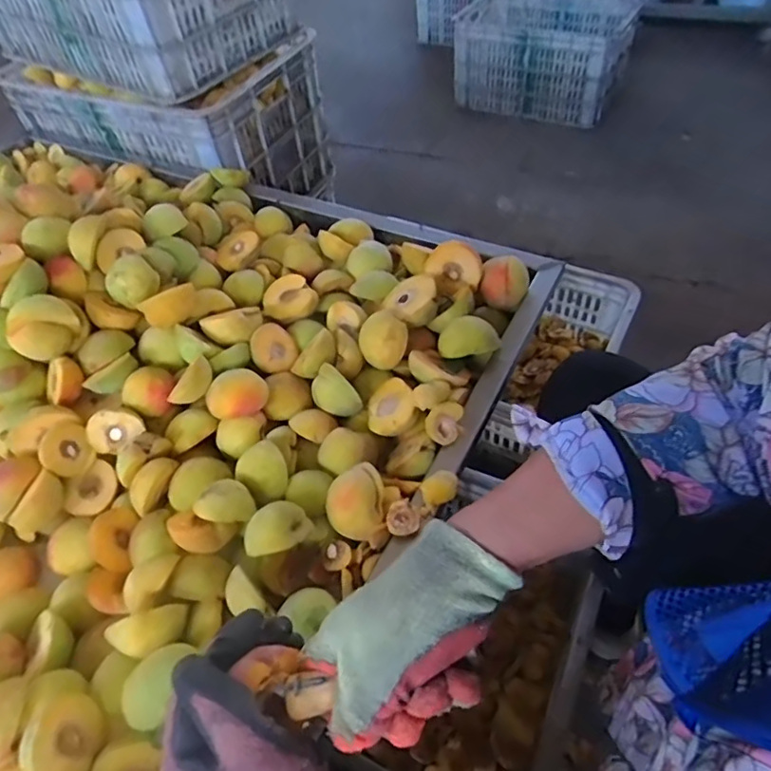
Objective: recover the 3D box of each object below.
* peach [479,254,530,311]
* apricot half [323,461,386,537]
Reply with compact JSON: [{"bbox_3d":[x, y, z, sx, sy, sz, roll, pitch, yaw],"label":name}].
[{"bbox_3d":[0.147,-0.128,0.691,0.056,0.054,0.052,10,52,13],"label":"peach"},{"bbox_3d":[-0.027,0.107,0.513,0.052,0.041,0.058,4,51,8],"label":"apricot half"}]

